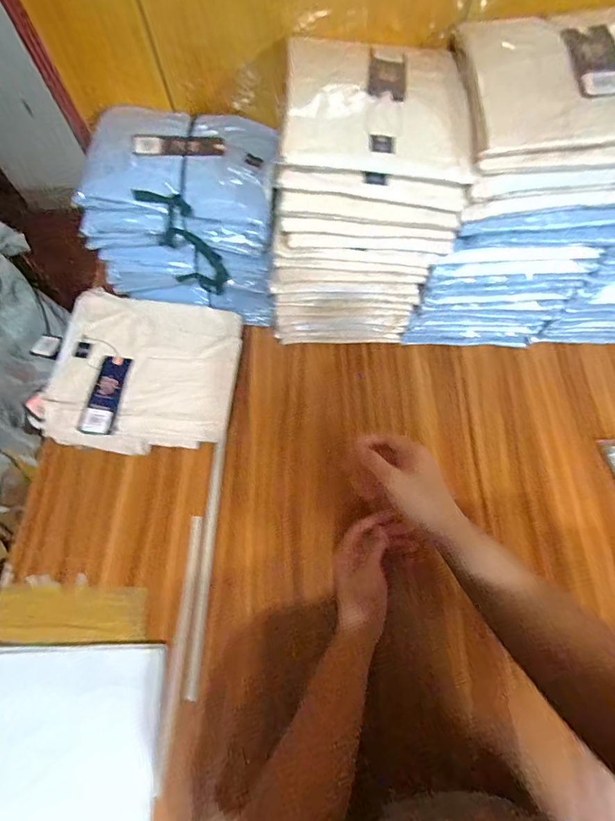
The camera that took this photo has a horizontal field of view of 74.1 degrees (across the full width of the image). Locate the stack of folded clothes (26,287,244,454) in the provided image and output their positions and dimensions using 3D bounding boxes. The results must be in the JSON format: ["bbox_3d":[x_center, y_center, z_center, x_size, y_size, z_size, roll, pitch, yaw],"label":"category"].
[{"bbox_3d":[-0.263,-0.054,0.642,0.301,0.117,0.223,4,67,4],"label":"stack of folded clothes"}]

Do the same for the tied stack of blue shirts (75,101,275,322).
[{"bbox_3d":[-0.171,-0.296,0.641,0.246,0.244,0.206,2,66,6],"label":"tied stack of blue shirts"}]

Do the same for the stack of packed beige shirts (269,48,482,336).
[{"bbox_3d":[0.063,-0.284,0.598,0.236,0.332,0.227,-4,66,3],"label":"stack of packed beige shirts"}]

